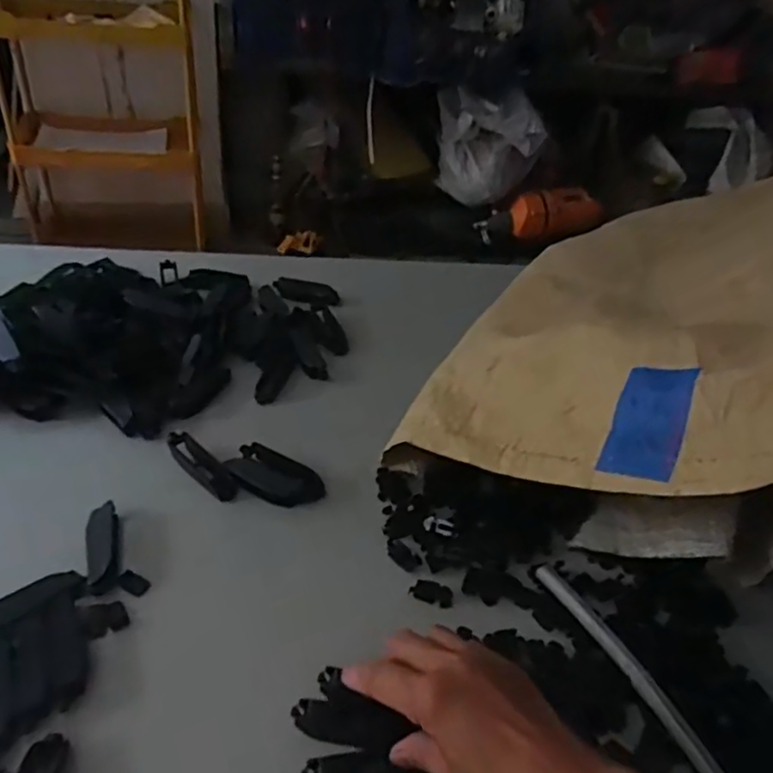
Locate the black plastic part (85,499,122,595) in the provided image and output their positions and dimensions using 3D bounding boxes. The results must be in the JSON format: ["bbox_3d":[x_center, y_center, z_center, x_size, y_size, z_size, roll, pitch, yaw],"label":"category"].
[{"bbox_3d":[-0.198,0.112,0.480,0.020,0.009,0.074,-8,41,-18],"label":"black plastic part"}]

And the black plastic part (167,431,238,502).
[{"bbox_3d":[-0.149,0.062,0.551,0.073,0.017,0.017,39,46,16],"label":"black plastic part"}]

